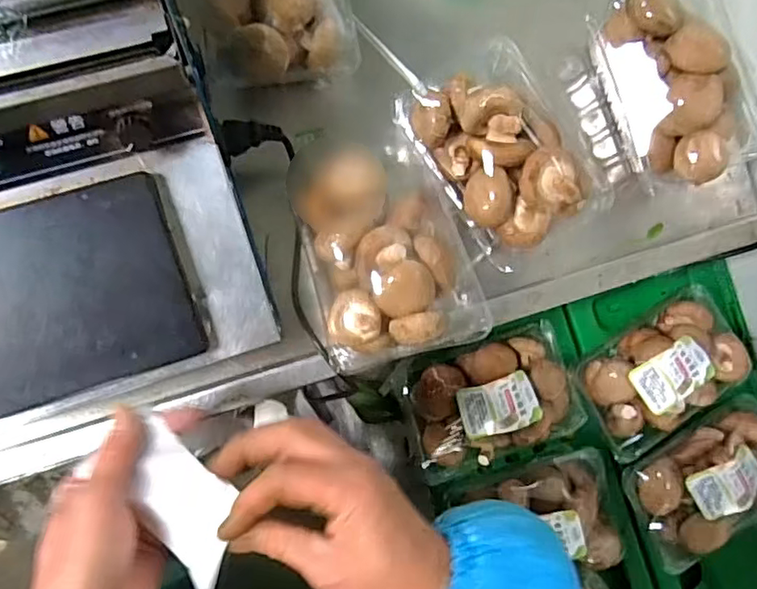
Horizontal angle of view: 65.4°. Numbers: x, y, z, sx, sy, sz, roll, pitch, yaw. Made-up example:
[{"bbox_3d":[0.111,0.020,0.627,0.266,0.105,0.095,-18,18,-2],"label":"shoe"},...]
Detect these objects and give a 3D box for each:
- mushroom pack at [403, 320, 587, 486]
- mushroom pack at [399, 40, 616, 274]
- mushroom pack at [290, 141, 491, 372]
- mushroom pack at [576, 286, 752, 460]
[{"bbox_3d":[0.120,0.114,0.604,0.182,0.078,0.131,-17,89,-9],"label":"mushroom pack"},{"bbox_3d":[0.109,-0.125,0.507,0.126,0.077,0.169,-33,92,-9],"label":"mushroom pack"},{"bbox_3d":[0.007,-0.035,0.464,0.123,0.052,0.167,-13,89,-9],"label":"mushroom pack"},{"bbox_3d":[0.310,0.082,0.633,0.186,0.055,0.102,-33,92,-9],"label":"mushroom pack"}]

